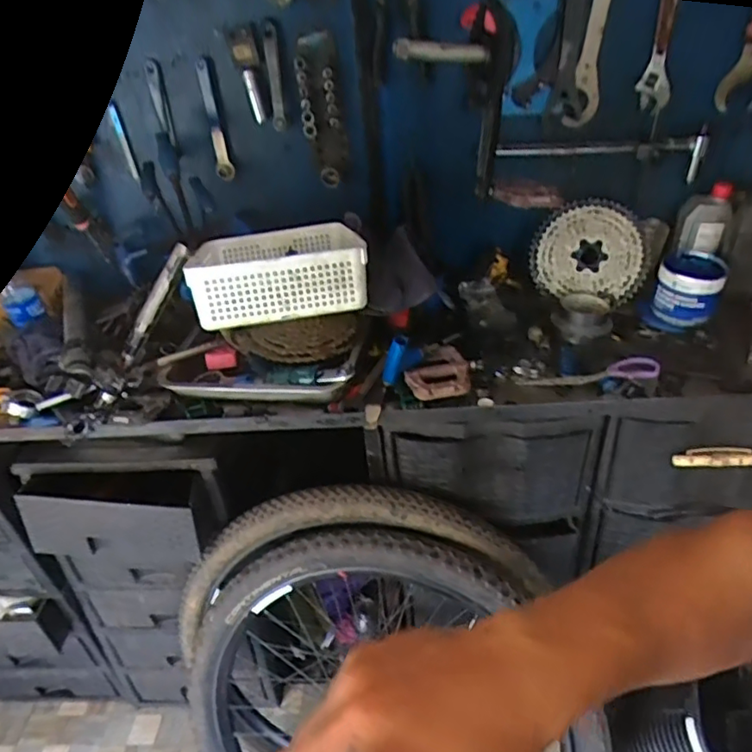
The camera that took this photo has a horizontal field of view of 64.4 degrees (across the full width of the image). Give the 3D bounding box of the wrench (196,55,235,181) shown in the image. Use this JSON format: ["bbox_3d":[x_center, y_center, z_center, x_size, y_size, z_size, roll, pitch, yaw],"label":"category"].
[{"bbox_3d":[-0.279,-0.442,1.034,0.031,0.195,0.007,1,32,12],"label":"wrench"}]

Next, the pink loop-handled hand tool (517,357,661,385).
[{"bbox_3d":[0.327,-0.003,0.927,0.206,0.025,0.036,-8,35,18],"label":"pink loop-handled hand tool"}]

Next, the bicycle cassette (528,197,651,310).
[{"bbox_3d":[0.399,-0.230,1.107,0.207,0.191,0.044,17,7,13],"label":"bicycle cassette"}]

